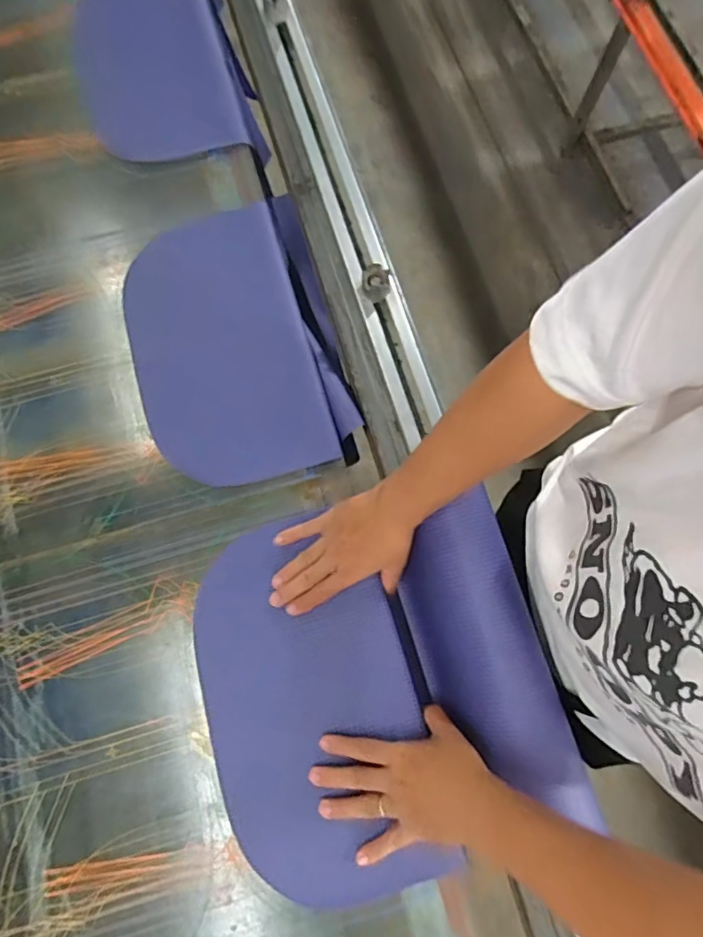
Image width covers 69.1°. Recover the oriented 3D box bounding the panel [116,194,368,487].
[{"bbox_3d":[-0.159,-0.180,0.687,0.274,0.038,0.375,-16,76,-3],"label":"panel"}]

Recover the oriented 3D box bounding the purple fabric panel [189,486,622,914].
[{"bbox_3d":[0.020,0.232,0.544,0.353,0.064,0.368,-13,76,-2],"label":"purple fabric panel"}]

